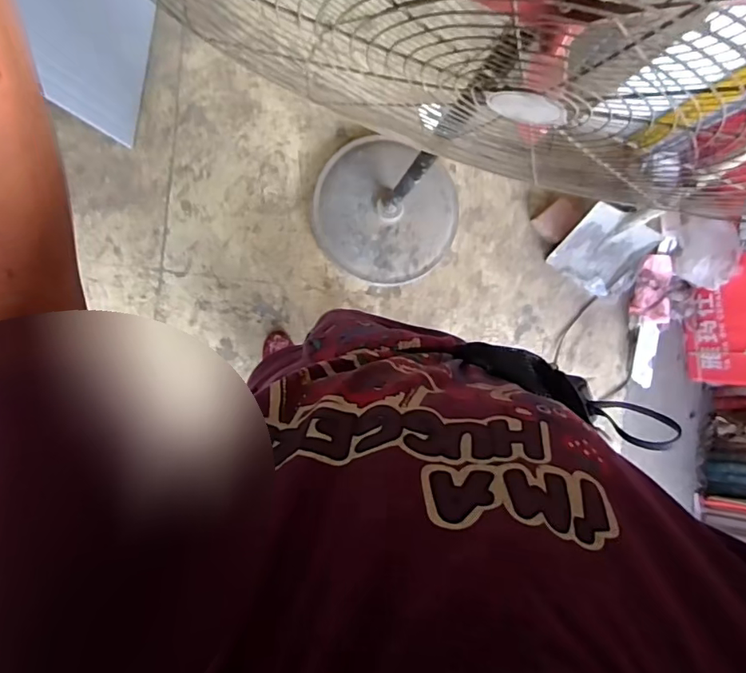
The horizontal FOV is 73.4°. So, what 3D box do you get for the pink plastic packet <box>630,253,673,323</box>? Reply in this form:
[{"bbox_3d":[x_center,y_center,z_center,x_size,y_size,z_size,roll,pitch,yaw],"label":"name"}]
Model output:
[{"bbox_3d":[0.873,-0.146,1.565,0.121,0.059,0.210,-2,90,-7],"label":"pink plastic packet"}]

